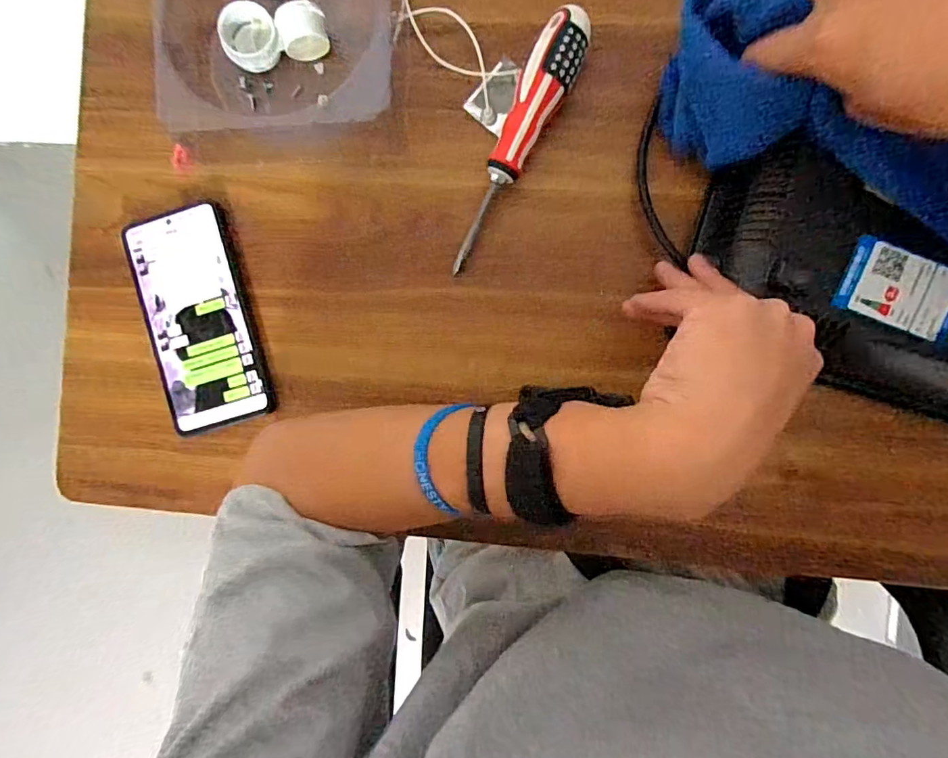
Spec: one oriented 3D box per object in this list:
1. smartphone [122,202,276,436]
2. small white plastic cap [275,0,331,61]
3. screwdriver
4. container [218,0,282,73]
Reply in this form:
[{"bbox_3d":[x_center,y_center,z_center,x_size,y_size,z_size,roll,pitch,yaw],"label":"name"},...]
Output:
[{"bbox_3d":[-0.205,-0.046,0.369,0.079,0.014,0.163,-15,89,5],"label":"smartphone"},{"bbox_3d":[-0.122,-0.248,0.356,0.034,0.033,0.025,-6,89,4],"label":"small white plastic cap"},{"bbox_3d":[0.030,-0.159,0.339,0.032,0.038,0.179,25,92,4],"label":"screwdriver"},{"bbox_3d":[-0.165,-0.250,0.365,0.040,0.020,0.047,-34,87,4],"label":"container"}]

